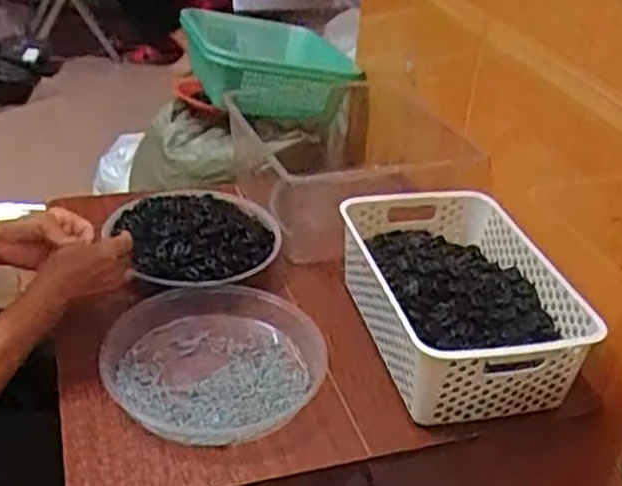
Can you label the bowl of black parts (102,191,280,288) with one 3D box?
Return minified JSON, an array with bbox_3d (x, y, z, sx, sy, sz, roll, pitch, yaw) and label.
[{"bbox_3d":[-0.148,-0.008,1.007,0.198,0.060,0.206,3,32,-2],"label":"bowl of black parts"}]

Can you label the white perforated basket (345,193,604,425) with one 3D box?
[{"bbox_3d":[0.168,0.061,0.890,0.207,0.098,0.309,-5,34,-15],"label":"white perforated basket"}]

